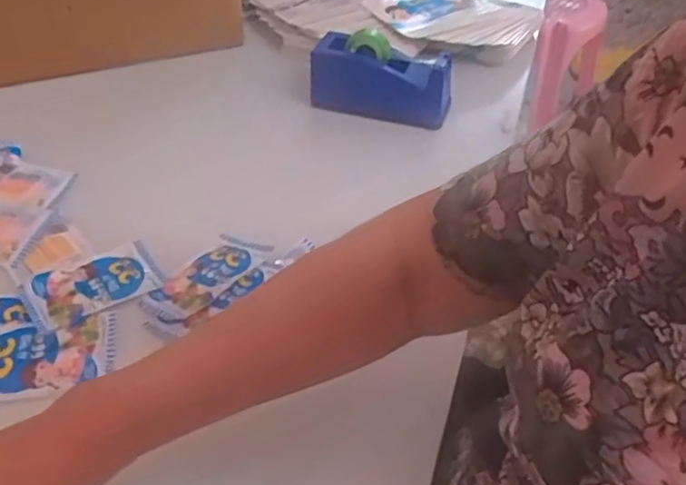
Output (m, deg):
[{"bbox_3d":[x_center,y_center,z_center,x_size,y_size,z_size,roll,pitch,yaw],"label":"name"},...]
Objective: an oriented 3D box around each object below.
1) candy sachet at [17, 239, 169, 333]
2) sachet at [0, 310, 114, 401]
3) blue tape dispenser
[{"bbox_3d":[-0.199,0.033,0.519,0.097,0.005,0.067,-26,48,-26],"label":"candy sachet"},{"bbox_3d":[-0.222,0.079,0.468,0.105,0.007,0.068,-8,43,-10],"label":"sachet"},{"bbox_3d":[0.042,-0.175,0.709,0.150,0.080,0.047,11,43,12],"label":"blue tape dispenser"}]

